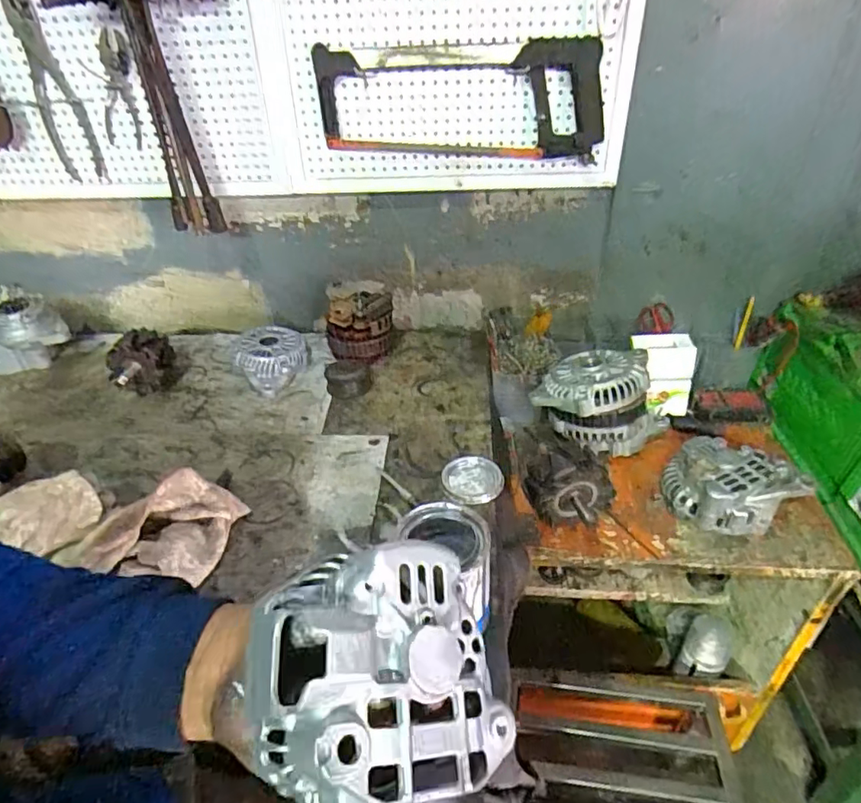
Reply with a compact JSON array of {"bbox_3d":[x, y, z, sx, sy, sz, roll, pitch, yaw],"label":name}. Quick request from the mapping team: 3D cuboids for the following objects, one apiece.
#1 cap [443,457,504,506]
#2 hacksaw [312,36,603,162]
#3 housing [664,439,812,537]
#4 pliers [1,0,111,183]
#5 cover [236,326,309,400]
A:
[{"bbox_3d":[0.052,0.096,0.685,0.072,0.012,0.074,-1,36,1],"label":"cap"},{"bbox_3d":[0.041,-0.422,0.785,0.400,0.144,0.034,1,36,5],"label":"hacksaw"},{"bbox_3d":[0.391,0.109,0.719,0.163,0.059,0.115,17,40,25],"label":"housing"},{"bbox_3d":[-0.545,-0.453,0.802,0.074,0.253,0.014,0,35,2],"label":"pliers"},{"bbox_3d":[-0.258,-0.073,0.901,0.116,0.042,0.158,-8,36,-8],"label":"cover"}]

